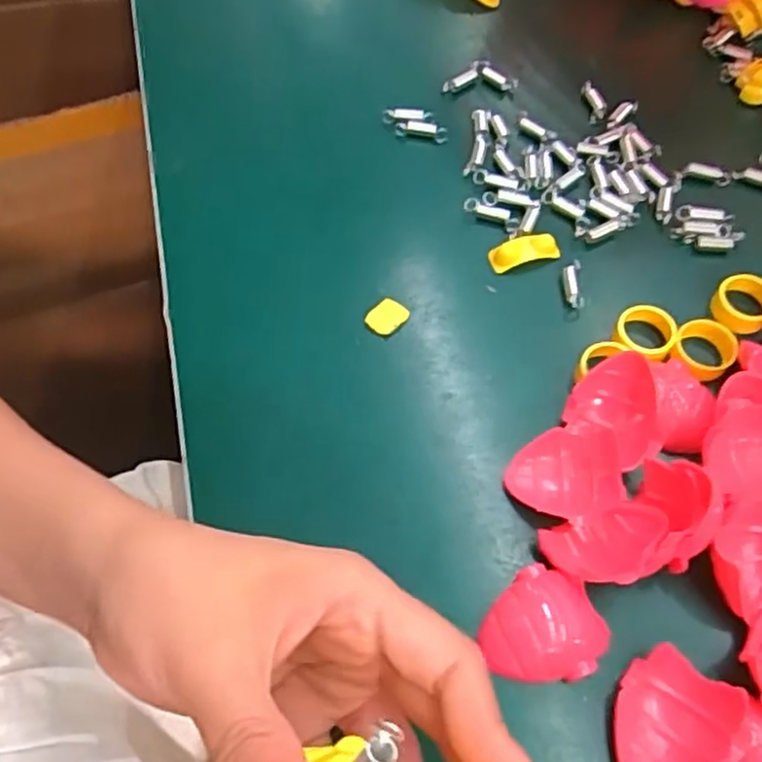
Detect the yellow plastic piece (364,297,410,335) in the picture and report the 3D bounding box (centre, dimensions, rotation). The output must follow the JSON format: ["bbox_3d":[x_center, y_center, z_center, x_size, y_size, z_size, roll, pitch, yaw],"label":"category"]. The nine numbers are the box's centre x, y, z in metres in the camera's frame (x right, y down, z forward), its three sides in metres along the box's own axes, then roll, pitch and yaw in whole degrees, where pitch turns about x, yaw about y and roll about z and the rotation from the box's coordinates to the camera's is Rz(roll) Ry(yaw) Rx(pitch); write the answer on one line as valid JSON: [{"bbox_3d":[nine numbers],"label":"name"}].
[{"bbox_3d":[0.003,-0.029,0.323,0.014,0.005,0.017,39,67,19],"label":"yellow plastic piece"}]

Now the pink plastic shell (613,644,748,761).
[{"bbox_3d":[0.095,0.113,0.230,0.035,0.013,0.043,33,65,17],"label":"pink plastic shell"}]

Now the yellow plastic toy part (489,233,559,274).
[{"bbox_3d":[0.069,-0.062,0.338,0.034,0.007,0.013,-17,62,-6],"label":"yellow plastic toy part"}]

